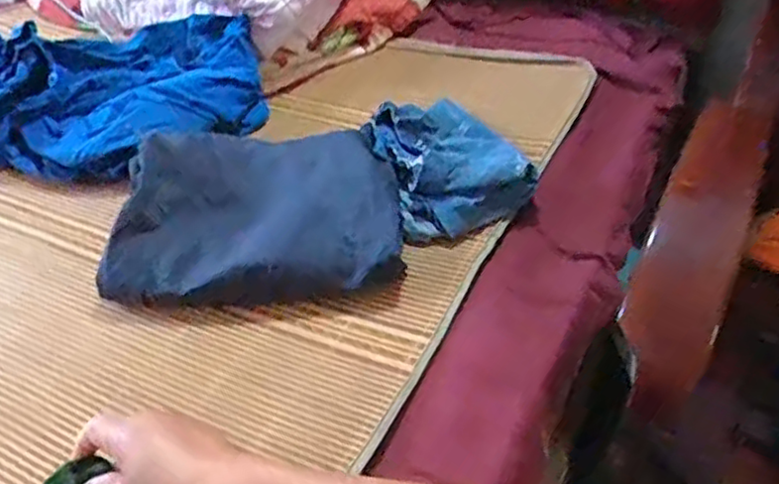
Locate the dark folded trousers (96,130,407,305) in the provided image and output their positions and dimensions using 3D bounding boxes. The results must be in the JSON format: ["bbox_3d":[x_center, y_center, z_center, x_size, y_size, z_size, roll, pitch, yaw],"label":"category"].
[{"bbox_3d":[-0.139,-0.047,0.738,0.294,0.080,0.232,-4,41,-1],"label":"dark folded trousers"}]

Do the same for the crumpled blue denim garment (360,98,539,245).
[{"bbox_3d":[0.062,-0.091,0.778,0.144,0.057,0.211,-13,42,-11],"label":"crumpled blue denim garment"}]

